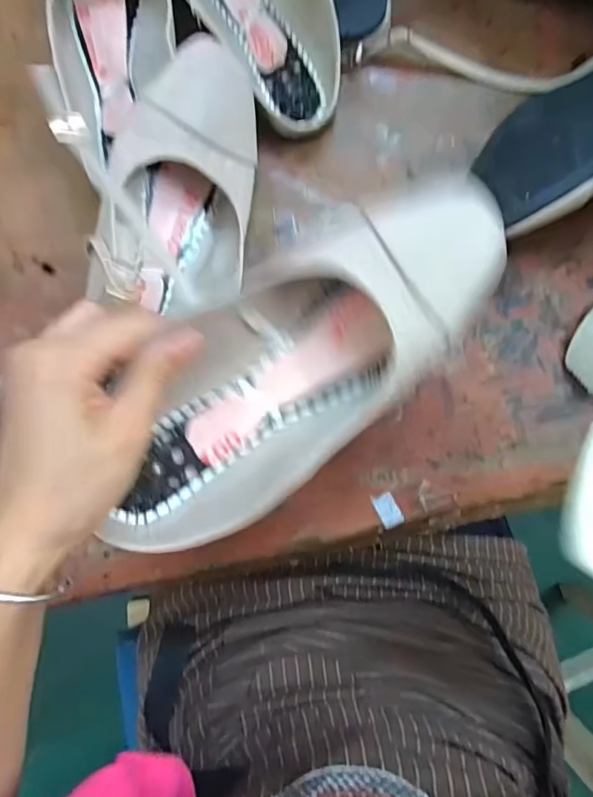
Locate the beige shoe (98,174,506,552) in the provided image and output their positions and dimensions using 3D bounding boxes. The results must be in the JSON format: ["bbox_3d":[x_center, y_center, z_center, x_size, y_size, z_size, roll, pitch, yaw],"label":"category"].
[{"bbox_3d":[0.000,-0.012,0.262,0.095,0.059,0.242,45,99,2],"label":"beige shoe"}]

